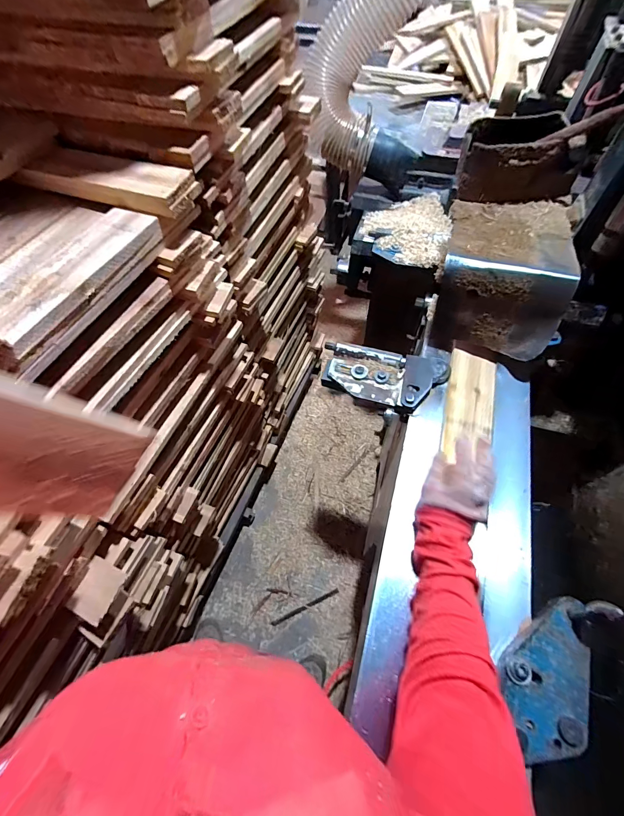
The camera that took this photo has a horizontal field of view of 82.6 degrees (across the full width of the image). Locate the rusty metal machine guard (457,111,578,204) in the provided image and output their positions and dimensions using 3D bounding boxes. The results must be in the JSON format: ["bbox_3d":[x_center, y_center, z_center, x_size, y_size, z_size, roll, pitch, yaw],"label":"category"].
[{"bbox_3d":[0.384,-0.464,0.658,0.208,0.101,0.128,5,60,4],"label":"rusty metal machine guard"}]

